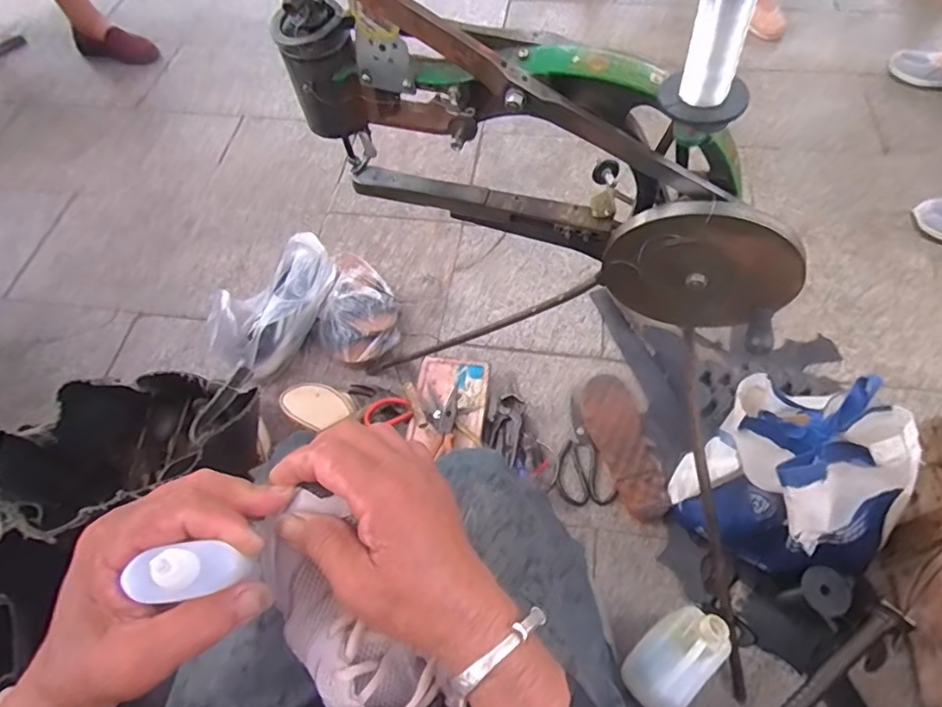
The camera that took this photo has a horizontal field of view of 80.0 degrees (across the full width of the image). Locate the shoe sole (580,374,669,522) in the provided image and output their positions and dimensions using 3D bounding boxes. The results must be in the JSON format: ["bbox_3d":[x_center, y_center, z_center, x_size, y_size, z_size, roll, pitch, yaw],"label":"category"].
[{"bbox_3d":[0.237,0.144,0.892,0.090,0.021,0.238,-10,60,-3],"label":"shoe sole"}]

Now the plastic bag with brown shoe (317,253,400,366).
[{"bbox_3d":[-0.216,-0.095,1.045,0.151,0.068,0.250,-9,60,-2],"label":"plastic bag with brown shoe"}]

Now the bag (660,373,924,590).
[{"bbox_3d":[0.404,0.167,0.688,0.241,0.300,0.160,22,63,15],"label":"bag"}]

